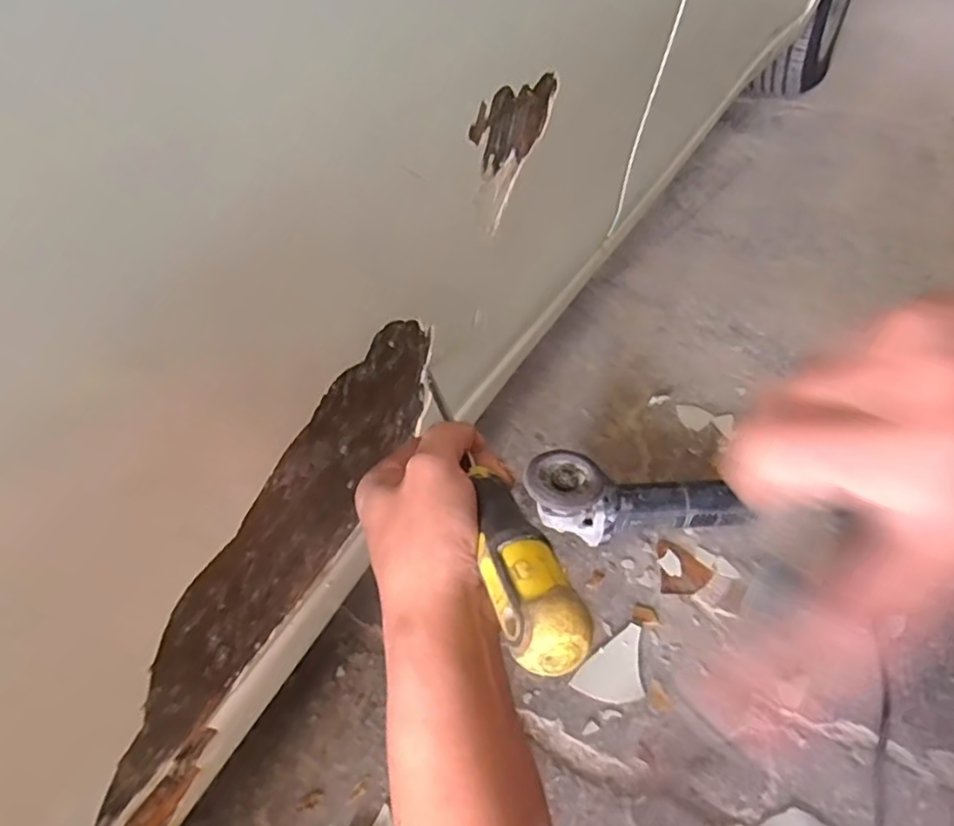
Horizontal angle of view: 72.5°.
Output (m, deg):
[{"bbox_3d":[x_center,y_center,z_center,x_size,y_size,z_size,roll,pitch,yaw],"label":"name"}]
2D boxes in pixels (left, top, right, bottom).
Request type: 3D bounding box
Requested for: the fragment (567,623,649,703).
[{"bbox_3d":[0.150,0.267,0.673,0.095,0.010,0.057,-30,52,-26],"label":"fragment"}]

